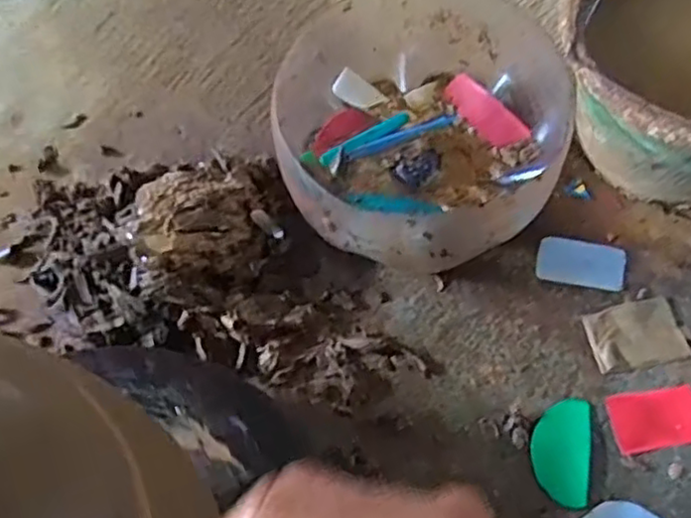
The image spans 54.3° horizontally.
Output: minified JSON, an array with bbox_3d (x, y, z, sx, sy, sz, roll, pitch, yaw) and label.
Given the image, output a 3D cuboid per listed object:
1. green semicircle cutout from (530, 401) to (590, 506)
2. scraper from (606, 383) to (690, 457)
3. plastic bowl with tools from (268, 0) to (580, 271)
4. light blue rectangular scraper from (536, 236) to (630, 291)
[{"bbox_3d":[0.176,0.156,0.552,0.046,0.004,0.083,8,67,6],"label":"green semicircle cutout"},{"bbox_3d":[0.259,0.131,0.556,0.075,0.008,0.047,-10,67,-2],"label":"scraper"},{"bbox_3d":[0.059,-0.117,0.616,0.246,0.134,0.259,-1,67,2],"label":"plastic bowl with tools"},{"bbox_3d":[0.214,0.004,0.612,0.076,0.004,0.042,10,72,11],"label":"light blue rectangular scraper"}]

